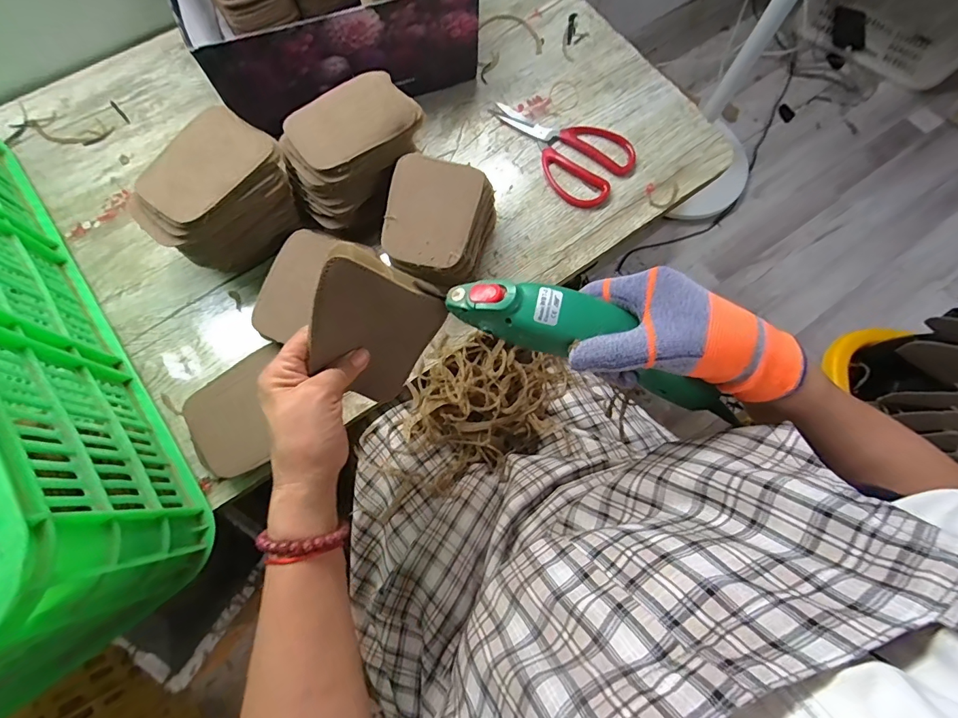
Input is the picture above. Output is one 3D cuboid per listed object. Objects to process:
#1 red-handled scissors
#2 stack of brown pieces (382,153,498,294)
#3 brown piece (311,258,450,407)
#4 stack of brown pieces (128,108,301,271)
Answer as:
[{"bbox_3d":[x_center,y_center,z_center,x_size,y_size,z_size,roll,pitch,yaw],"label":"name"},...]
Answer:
[{"bbox_3d":[0.100,-0.271,0.538,0.186,0.008,0.113,43,78,12],"label":"red-handled scissors"},{"bbox_3d":[-0.041,-0.138,0.467,0.103,0.074,0.128,8,73,2],"label":"stack of brown pieces"},{"bbox_3d":[-0.083,-0.014,0.328,0.089,0.111,0.012,15,36,-24],"label":"brown piece"},{"bbox_3d":[-0.266,-0.163,0.456,0.111,0.099,0.143,31,75,8],"label":"stack of brown pieces"}]

